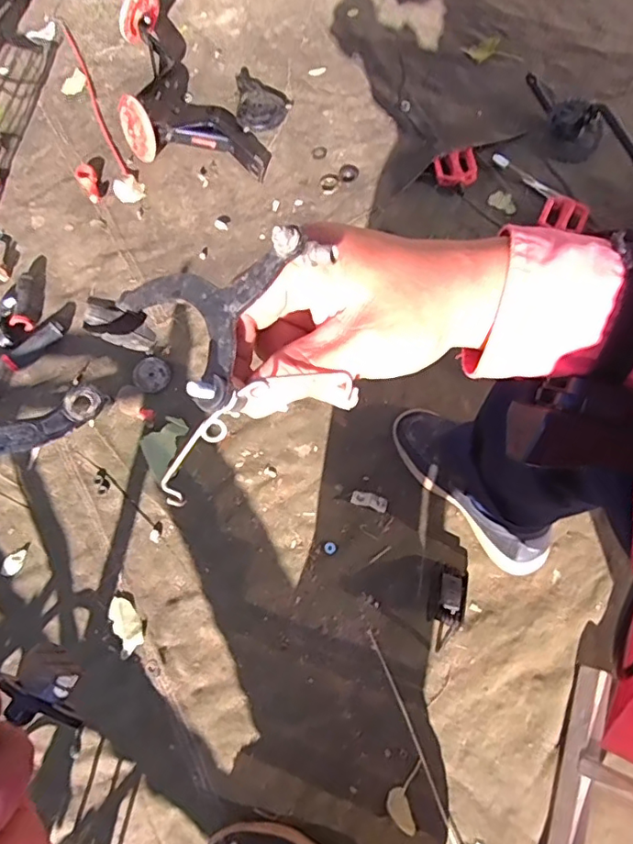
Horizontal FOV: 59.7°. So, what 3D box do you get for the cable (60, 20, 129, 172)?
[{"bbox_3d":[-0.463,-0.677,1.137,0.020,0.012,0.495,-23,70,-6],"label":"cable"}]

